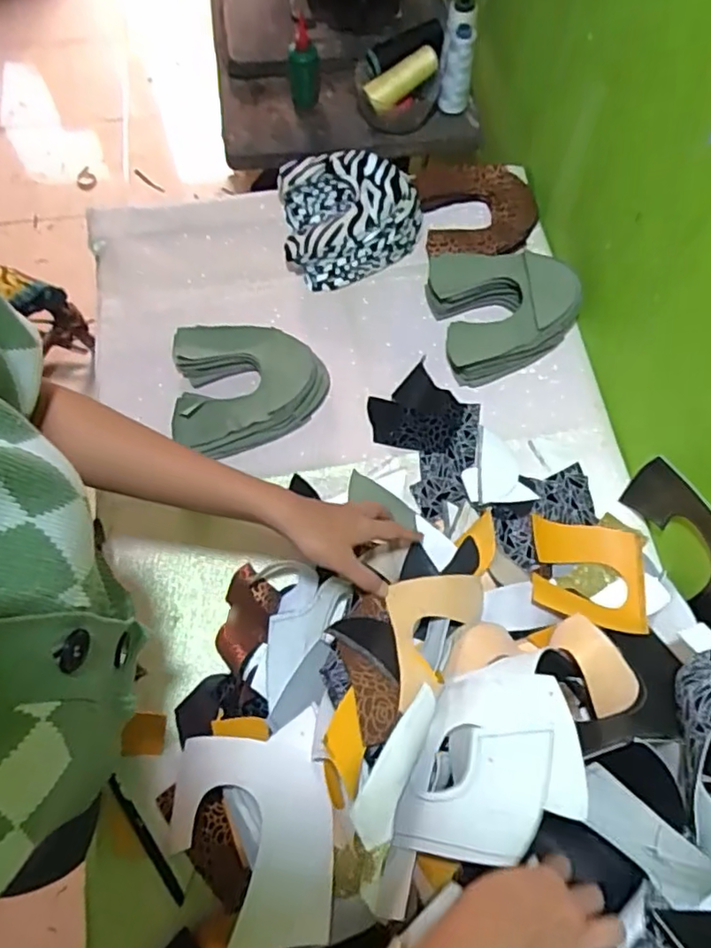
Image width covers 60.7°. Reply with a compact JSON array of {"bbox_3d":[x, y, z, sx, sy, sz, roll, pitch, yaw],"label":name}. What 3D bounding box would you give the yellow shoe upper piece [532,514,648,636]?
[{"bbox_3d":[0.240,0.099,0.617,0.119,0.047,0.127,10,57,6],"label":"yellow shoe upper piece"}]

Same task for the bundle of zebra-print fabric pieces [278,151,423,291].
[{"bbox_3d":[-0.006,-0.339,0.800,0.183,0.077,0.169,-2,68,-2],"label":"bundle of zebra-print fabric pieces"}]

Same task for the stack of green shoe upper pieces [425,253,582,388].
[{"bbox_3d":[0.183,-0.211,0.755,0.165,0.067,0.178,-8,68,-5],"label":"stack of green shoe upper pieces"}]

